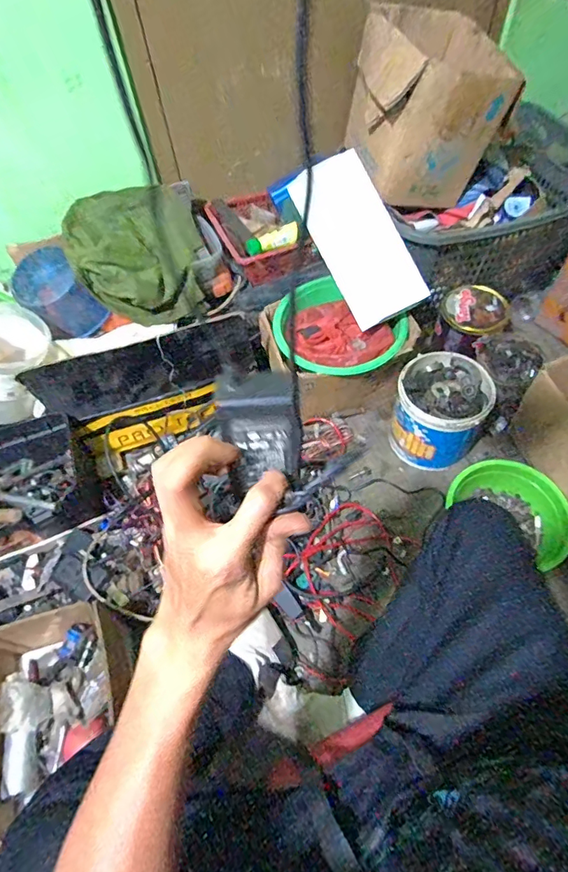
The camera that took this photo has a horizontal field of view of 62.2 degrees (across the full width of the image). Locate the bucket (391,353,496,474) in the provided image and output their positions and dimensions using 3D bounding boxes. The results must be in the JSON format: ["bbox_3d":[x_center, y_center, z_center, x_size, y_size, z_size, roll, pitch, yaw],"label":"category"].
[{"bbox_3d":[0.324,-0.050,1.010,0.178,0.191,0.168,-2,58,2],"label":"bucket"}]

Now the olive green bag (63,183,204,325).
[{"bbox_3d":[-0.309,-0.391,0.998,0.263,0.152,0.277,-14,58,-6],"label":"olive green bag"}]

